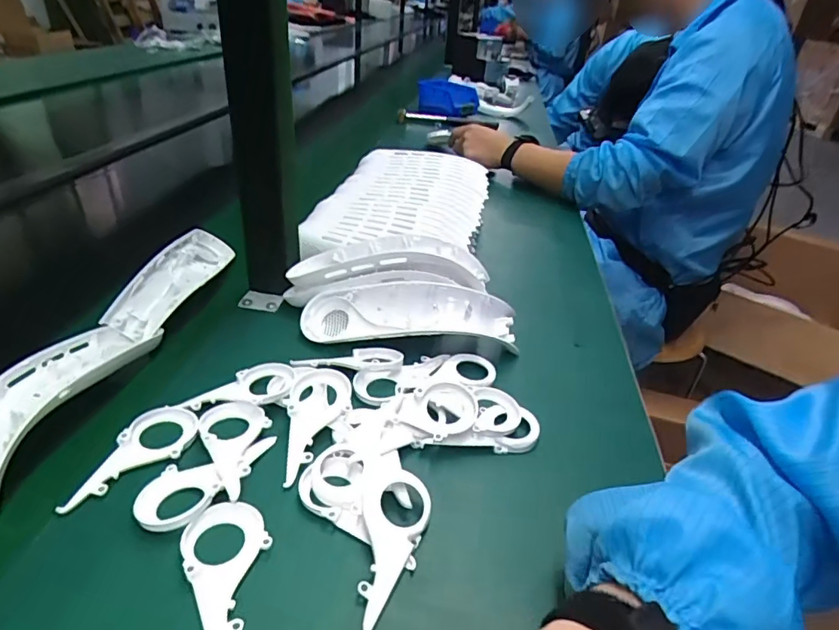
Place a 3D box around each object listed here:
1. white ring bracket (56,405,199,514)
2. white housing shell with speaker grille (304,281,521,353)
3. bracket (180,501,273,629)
[{"bbox_3d":[-0.186,0.095,0.344,0.046,0.007,0.094,14,33,13],"label":"white ring bracket"},{"bbox_3d":[-0.008,-0.002,0.473,0.199,0.052,0.047,6,33,-3],"label":"white housing shell with speaker grille"},{"bbox_3d":[-0.102,0.141,0.286,0.046,0.004,0.089,-16,38,-31],"label":"bracket"}]

